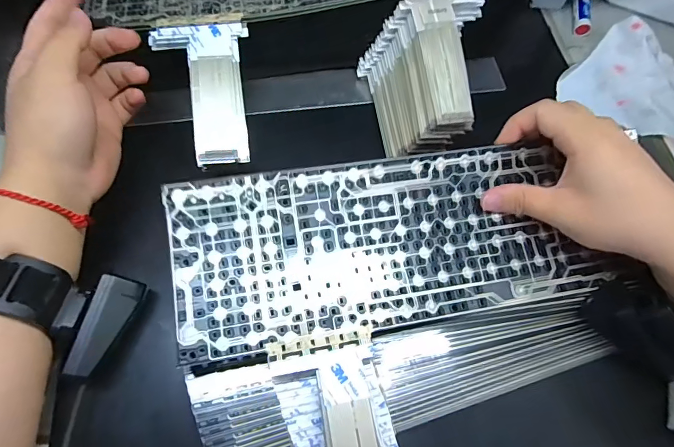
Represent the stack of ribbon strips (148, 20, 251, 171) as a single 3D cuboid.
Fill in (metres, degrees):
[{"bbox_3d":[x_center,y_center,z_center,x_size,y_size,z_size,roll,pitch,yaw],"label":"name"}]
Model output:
[{"bbox_3d":[-0.105,-0.105,0.321,0.072,0.014,0.119,-9,81,-9],"label":"stack of ribbon strips"}]

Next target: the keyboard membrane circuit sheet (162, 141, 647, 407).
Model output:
[{"bbox_3d":[0.045,0.025,0.281,0.304,0.012,0.147,-8,78,-9],"label":"keyboard membrane circuit sheet"}]

